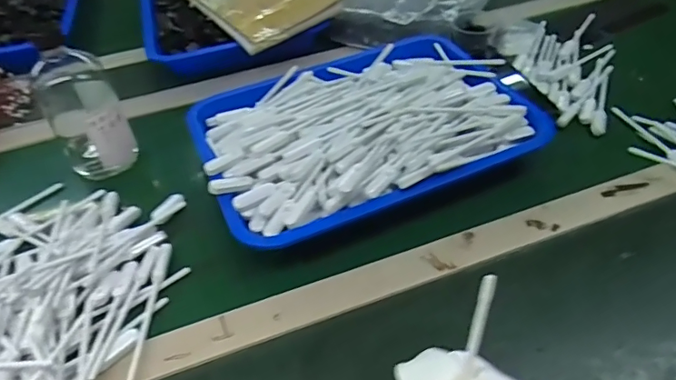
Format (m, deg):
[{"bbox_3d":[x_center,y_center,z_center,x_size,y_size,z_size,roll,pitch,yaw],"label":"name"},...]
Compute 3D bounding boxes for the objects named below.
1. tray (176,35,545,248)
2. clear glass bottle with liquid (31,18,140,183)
[{"bbox_3d":[0.029,-0.078,0.590,0.369,0.052,0.274,-21,47,-16],"label":"tray"},{"bbox_3d":[-0.281,-0.090,0.566,0.077,0.165,0.066,-28,50,-22],"label":"clear glass bottle with liquid"}]

